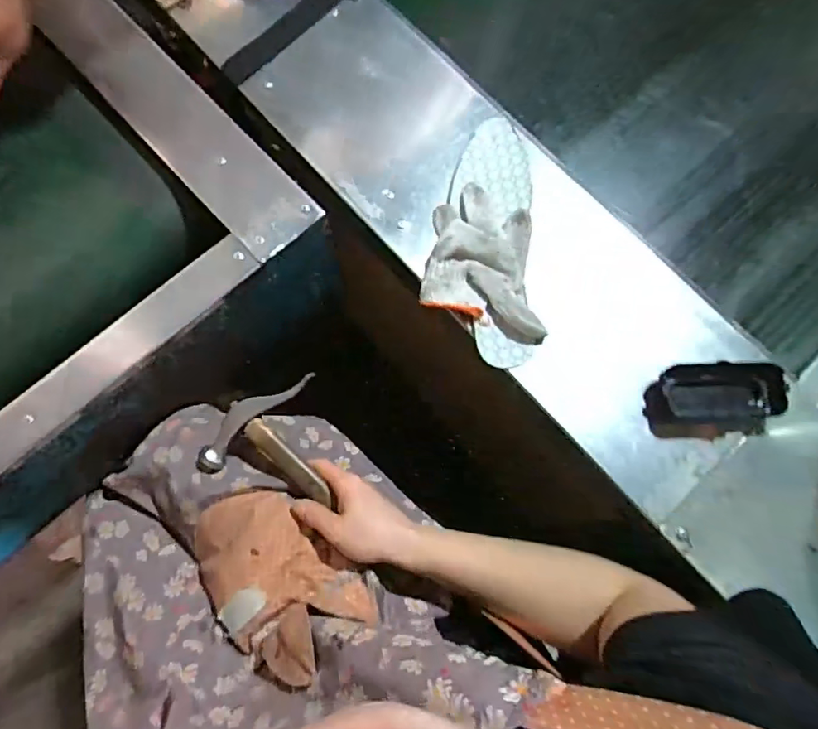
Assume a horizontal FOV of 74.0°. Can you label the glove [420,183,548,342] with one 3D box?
[{"bbox_3d":[0.079,-0.105,0.540,0.119,0.028,0.149,10,72,1],"label":"glove"}]

